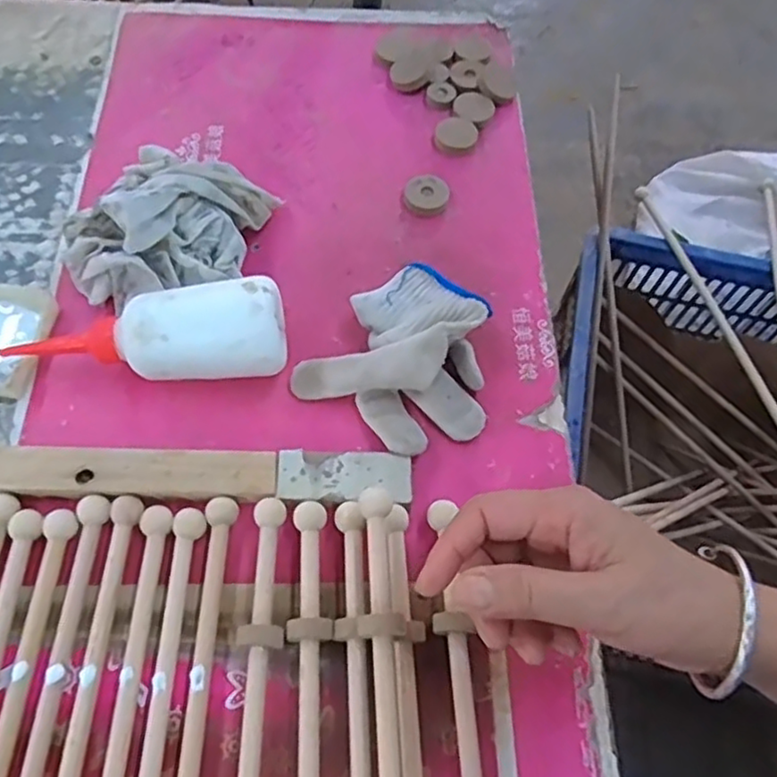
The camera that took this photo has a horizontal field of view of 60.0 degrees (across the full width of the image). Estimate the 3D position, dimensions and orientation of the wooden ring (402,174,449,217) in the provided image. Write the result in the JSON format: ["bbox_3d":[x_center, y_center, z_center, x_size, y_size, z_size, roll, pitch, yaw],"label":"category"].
[{"bbox_3d":[0.030,-0.153,0.530,0.035,0.011,0.033,1,62,-3],"label":"wooden ring"}]

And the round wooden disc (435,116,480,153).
[{"bbox_3d":[0.057,-0.212,0.563,0.035,0.009,0.037,1,62,-3],"label":"round wooden disc"}]

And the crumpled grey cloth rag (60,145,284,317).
[{"bbox_3d":[-0.154,-0.112,0.469,0.110,0.061,0.124,20,63,7],"label":"crumpled grey cloth rag"}]

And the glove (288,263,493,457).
[{"bbox_3d":[0.017,-0.021,0.443,0.115,0.047,0.116,34,66,14],"label":"glove"}]

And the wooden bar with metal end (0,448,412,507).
[{"bbox_3d":[-0.132,0.053,0.408,0.286,0.016,0.031,1,62,-3],"label":"wooden bar with metal end"}]

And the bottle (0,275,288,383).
[{"bbox_3d":[-0.155,-0.029,0.432,0.178,0.060,0.054,-4,63,-5],"label":"bottle"}]

